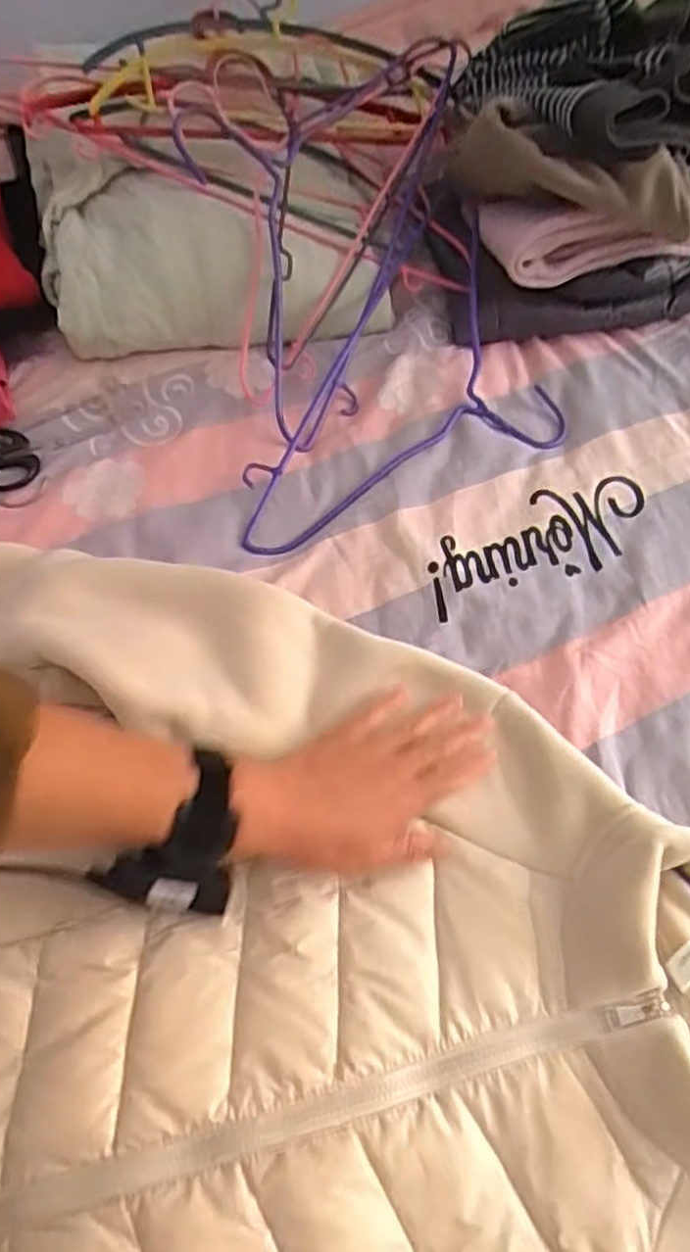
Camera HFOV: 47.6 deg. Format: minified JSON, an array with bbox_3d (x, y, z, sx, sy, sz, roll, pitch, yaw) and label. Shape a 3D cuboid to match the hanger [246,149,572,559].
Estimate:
[{"bbox_3d":[0.083,-0.197,0.710,0.220,0.037,0.391,25,76,-1],"label":"hanger"}]

